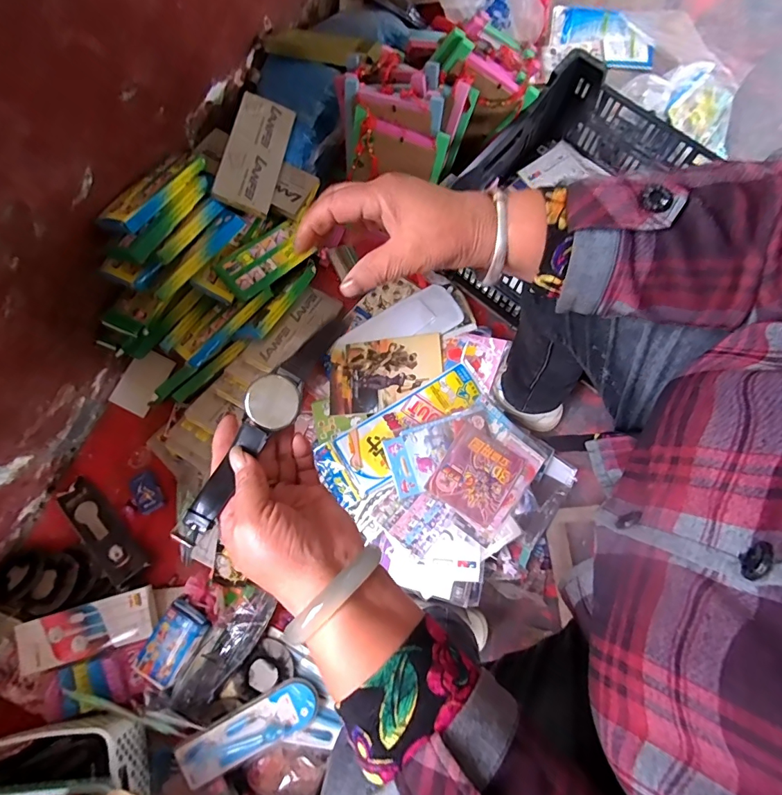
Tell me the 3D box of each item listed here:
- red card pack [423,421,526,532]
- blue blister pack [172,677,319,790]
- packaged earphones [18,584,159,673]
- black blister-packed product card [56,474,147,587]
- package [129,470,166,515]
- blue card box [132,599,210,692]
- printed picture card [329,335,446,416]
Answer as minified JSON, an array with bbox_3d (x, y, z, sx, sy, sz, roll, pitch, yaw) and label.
[{"bbox_3d":[0.133,0.119,0.663,0.113,0.011,0.123,33,80,8],"label":"red card pack"},{"bbox_3d":[-0.209,0.492,0.635,0.210,0.025,0.064,-28,78,-5],"label":"blue blister pack"},{"bbox_3d":[-0.474,0.363,0.670,0.212,0.014,0.073,-16,78,-3],"label":"packaged earphones"},{"bbox_3d":[-0.490,0.222,0.723,0.053,0.026,0.200,-42,80,-8],"label":"black blister-packed product card"},{"bbox_3d":[-0.428,0.167,0.749,0.042,0.015,0.072,-37,79,-7],"label":"package"},{"bbox_3d":[-0.331,0.370,0.648,0.071,0.025,0.106,31,80,7],"label":"blue card box"},{"bbox_3d":[-0.010,-0.044,0.757,0.198,0.008,0.139,-6,64,8],"label":"printed picture card"}]

